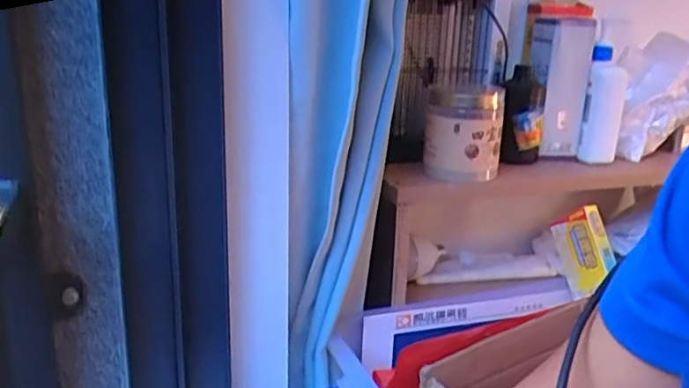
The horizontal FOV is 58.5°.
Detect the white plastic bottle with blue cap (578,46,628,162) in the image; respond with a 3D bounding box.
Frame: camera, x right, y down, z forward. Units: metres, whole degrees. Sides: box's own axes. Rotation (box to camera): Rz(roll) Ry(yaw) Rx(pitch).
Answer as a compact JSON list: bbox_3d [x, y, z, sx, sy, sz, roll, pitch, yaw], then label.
[{"bbox_3d":[0.351,-0.118,0.830,0.048,0.144,0.055,10,18,24],"label":"white plastic bottle with blue cap"}]

